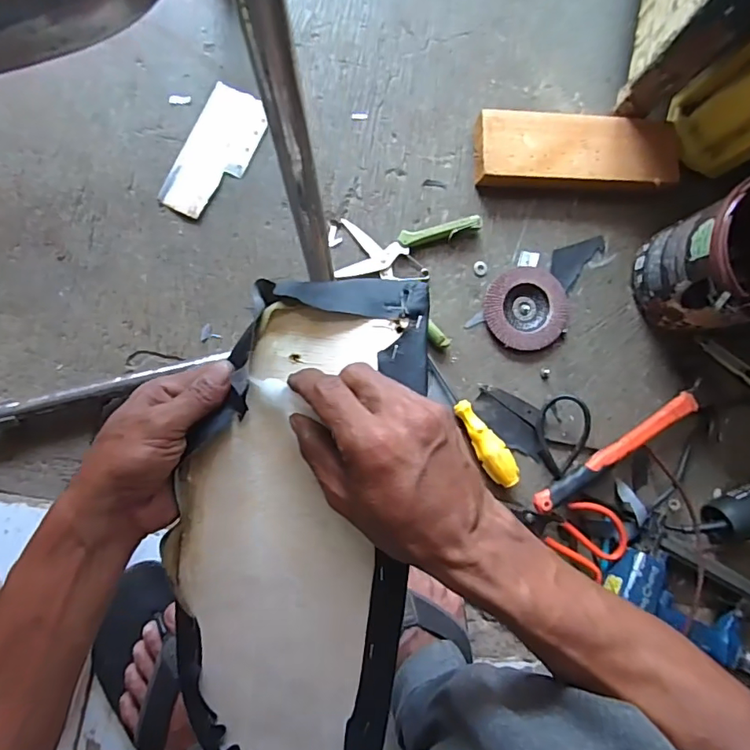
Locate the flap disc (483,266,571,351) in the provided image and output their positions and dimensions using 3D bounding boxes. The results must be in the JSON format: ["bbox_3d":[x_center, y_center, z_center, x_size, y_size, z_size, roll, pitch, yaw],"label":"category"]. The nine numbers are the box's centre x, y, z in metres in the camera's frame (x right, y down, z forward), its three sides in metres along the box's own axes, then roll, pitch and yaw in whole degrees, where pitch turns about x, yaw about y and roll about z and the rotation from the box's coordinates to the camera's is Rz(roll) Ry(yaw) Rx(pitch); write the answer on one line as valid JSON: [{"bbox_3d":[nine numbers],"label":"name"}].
[{"bbox_3d":[0.179,-0.077,0.595,0.097,0.014,0.094,0,86,-7],"label":"flap disc"}]

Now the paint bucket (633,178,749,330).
[{"bbox_3d":[0.387,-0.123,0.549,0.160,0.157,0.132,-21,89,-7],"label":"paint bucket"}]

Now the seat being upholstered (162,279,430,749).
[{"bbox_3d":[-0.060,0.132,0.358,0.158,0.037,0.395,5,94,-6],"label":"seat being upholstered"}]

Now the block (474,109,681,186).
[{"bbox_3d":[0.237,-0.262,0.600,0.243,0.038,0.083,1,86,-7],"label":"block"}]

